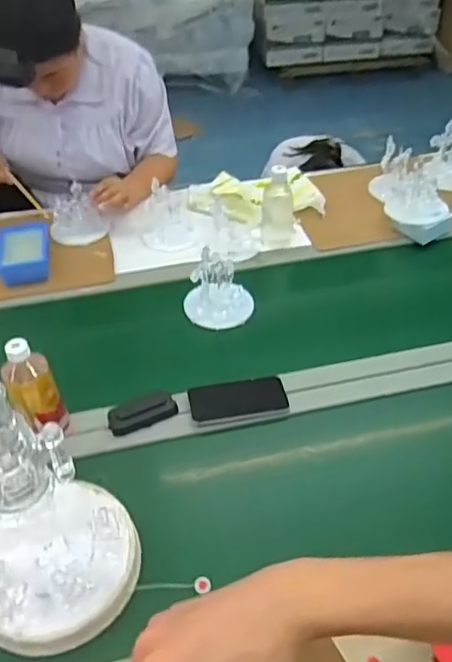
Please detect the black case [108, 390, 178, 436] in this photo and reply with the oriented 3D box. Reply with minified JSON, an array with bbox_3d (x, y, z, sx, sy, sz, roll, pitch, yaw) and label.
[{"bbox_3d":[-0.135,0.129,0.959,0.107,0.021,0.050,-19,48,-12],"label":"black case"}]

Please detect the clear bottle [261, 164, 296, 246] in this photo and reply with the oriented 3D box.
[{"bbox_3d":[0.110,-0.259,1.250,0.072,0.171,0.065,0,47,5],"label":"clear bottle"}]

